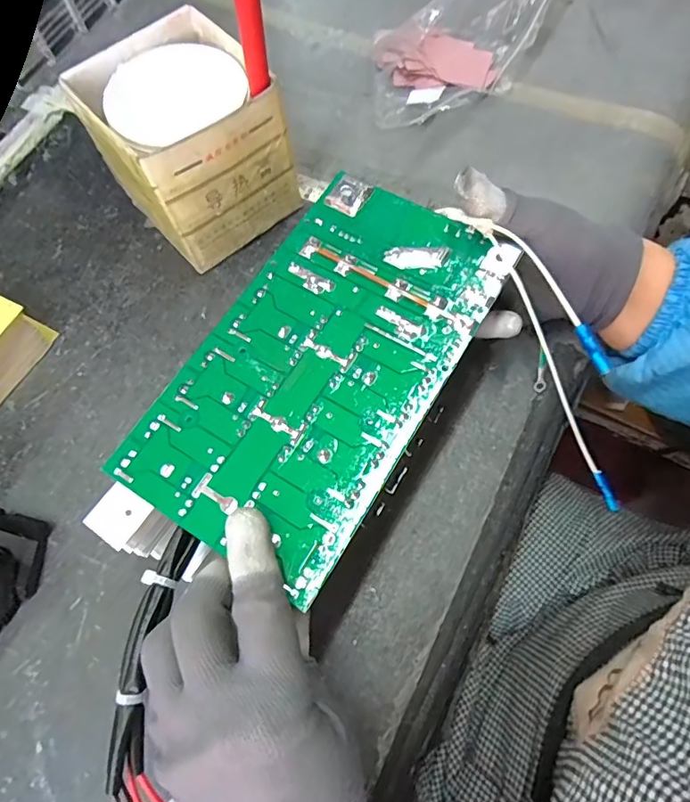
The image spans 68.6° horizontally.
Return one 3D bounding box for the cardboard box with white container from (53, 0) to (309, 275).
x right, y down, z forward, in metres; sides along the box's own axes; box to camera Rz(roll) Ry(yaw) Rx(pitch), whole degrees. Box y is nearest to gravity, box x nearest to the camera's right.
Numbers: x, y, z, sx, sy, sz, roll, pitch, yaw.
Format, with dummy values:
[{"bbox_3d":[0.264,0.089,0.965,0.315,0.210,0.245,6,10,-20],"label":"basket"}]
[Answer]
[{"bbox_3d":[-0.111,-0.188,0.381,0.110,0.113,0.113,-39,72,-12],"label":"cardboard box with white container"}]

